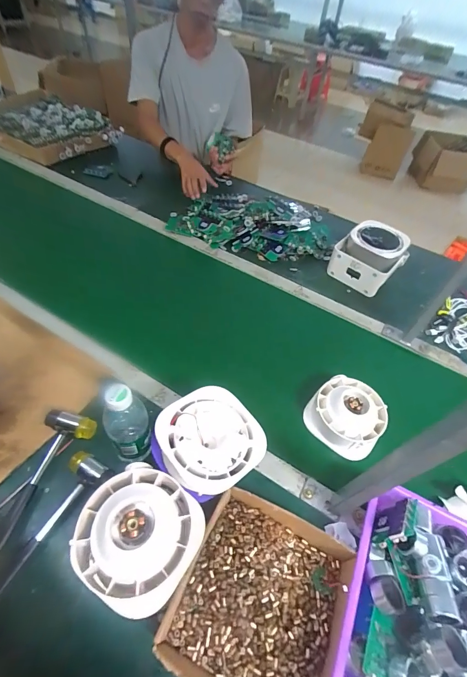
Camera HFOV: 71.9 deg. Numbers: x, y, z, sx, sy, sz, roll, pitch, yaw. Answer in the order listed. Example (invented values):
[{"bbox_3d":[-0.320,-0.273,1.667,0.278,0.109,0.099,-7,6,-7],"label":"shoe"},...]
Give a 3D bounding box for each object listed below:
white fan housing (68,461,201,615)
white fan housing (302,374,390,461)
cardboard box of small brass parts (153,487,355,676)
[{"bbox_3d":[-0.109,0.228,0.376,0.131,0.069,0.130,3,51,-4],"label":"white fan housing"},{"bbox_3d":[0.216,0.136,0.610,0.134,0.069,0.135,35,56,20],"label":"white fan housing"},{"bbox_3d":[0.042,0.335,0.417,0.203,0.056,0.222,25,53,14],"label":"cardboard box of small brass parts"}]

